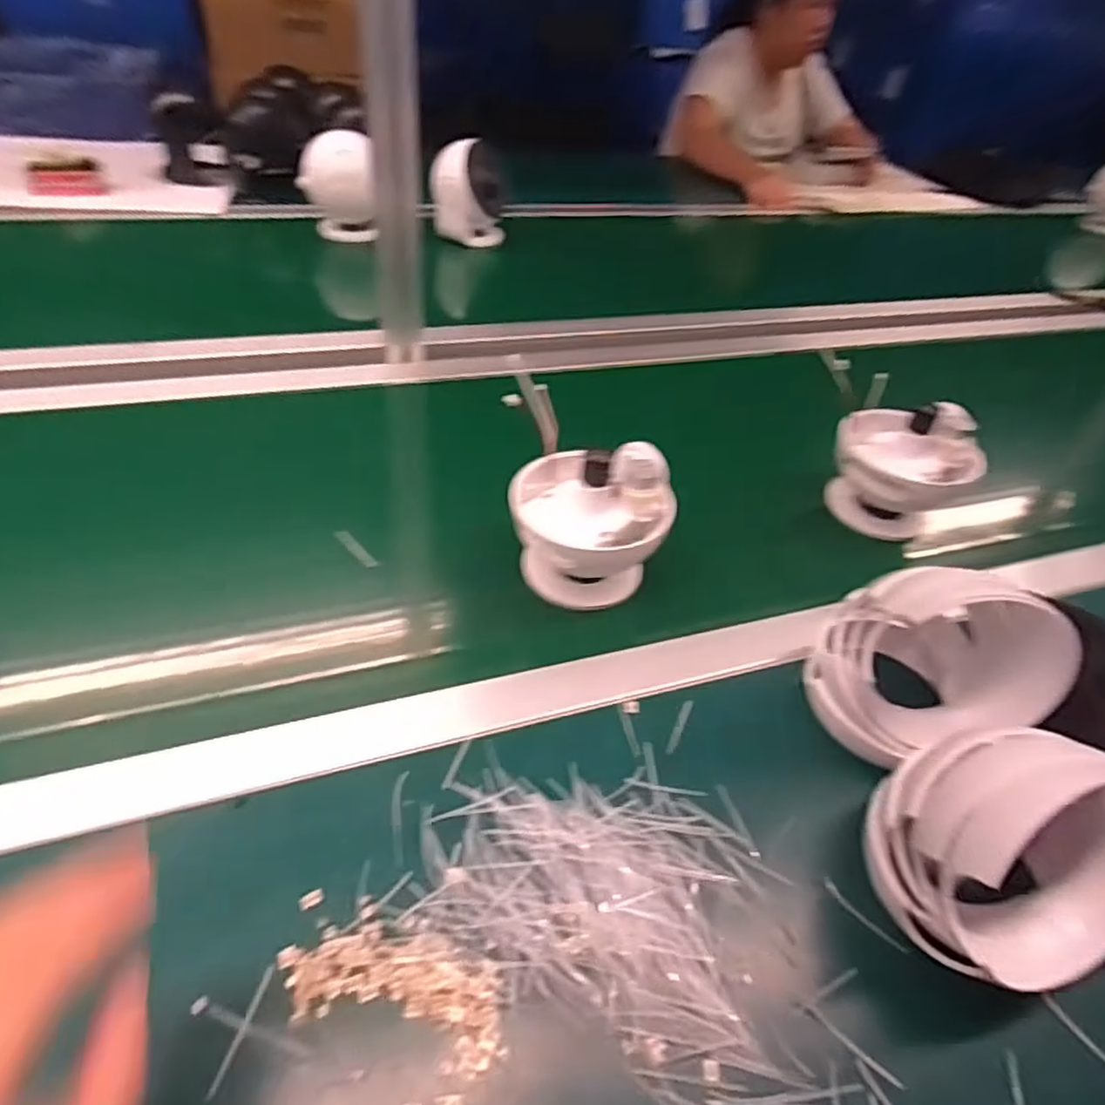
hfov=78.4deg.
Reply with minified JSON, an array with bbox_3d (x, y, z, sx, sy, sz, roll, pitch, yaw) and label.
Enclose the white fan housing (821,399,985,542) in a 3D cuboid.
[{"bbox_3d":[0.311,-0.057,0.608,0.092,0.117,0.109,0,43,-12],"label":"white fan housing"}]

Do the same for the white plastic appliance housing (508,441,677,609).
[{"bbox_3d":[0.027,-0.019,0.520,0.114,0.115,0.099,10,42,-1],"label":"white plastic appliance housing"}]

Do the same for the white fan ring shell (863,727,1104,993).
[{"bbox_3d":[0.229,0.148,0.340,0.095,0.119,0.105,-13,46,-21],"label":"white fan ring shell"}]

